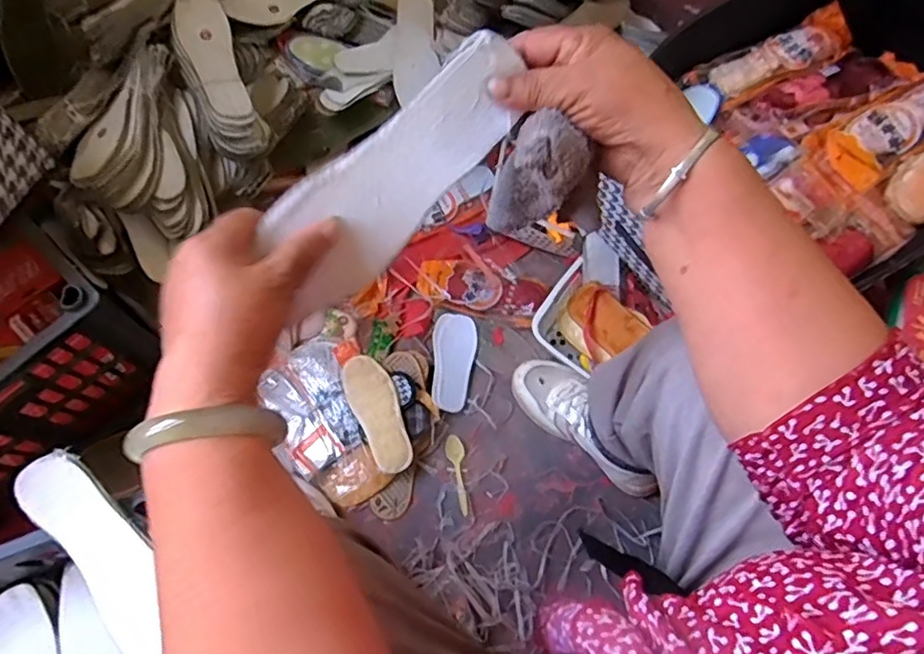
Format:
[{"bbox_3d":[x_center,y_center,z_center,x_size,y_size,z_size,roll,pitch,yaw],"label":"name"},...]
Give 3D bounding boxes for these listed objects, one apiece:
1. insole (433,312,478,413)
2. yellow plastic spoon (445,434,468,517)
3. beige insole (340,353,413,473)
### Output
[{"bbox_3d":[-0.012,0.050,0.862,0.062,0.006,0.148,11,64,-10],"label":"insole"},{"bbox_3d":[-0.001,0.200,0.804,0.024,0.006,0.105,-14,71,-8],"label":"yellow plastic spoon"},{"bbox_3d":[-0.114,0.115,0.798,0.062,0.022,0.162,-21,72,-10],"label":"beige insole"}]

